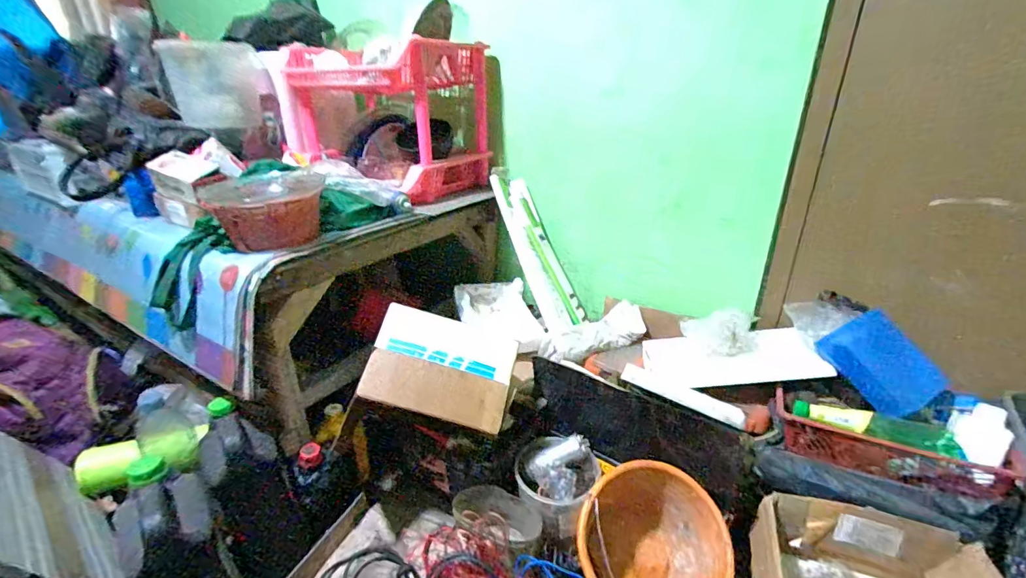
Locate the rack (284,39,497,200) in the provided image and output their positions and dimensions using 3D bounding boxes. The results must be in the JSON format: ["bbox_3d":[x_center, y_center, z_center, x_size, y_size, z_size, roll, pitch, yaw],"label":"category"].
[{"bbox_3d":[-0.328,-0.454,1.195,0.450,0.335,0.334,15,28,31],"label":"rack"}]

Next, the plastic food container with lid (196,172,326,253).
[{"bbox_3d":[-0.456,-0.146,0.859,0.181,0.121,0.158,-8,25,-17],"label":"plastic food container with lid"}]

